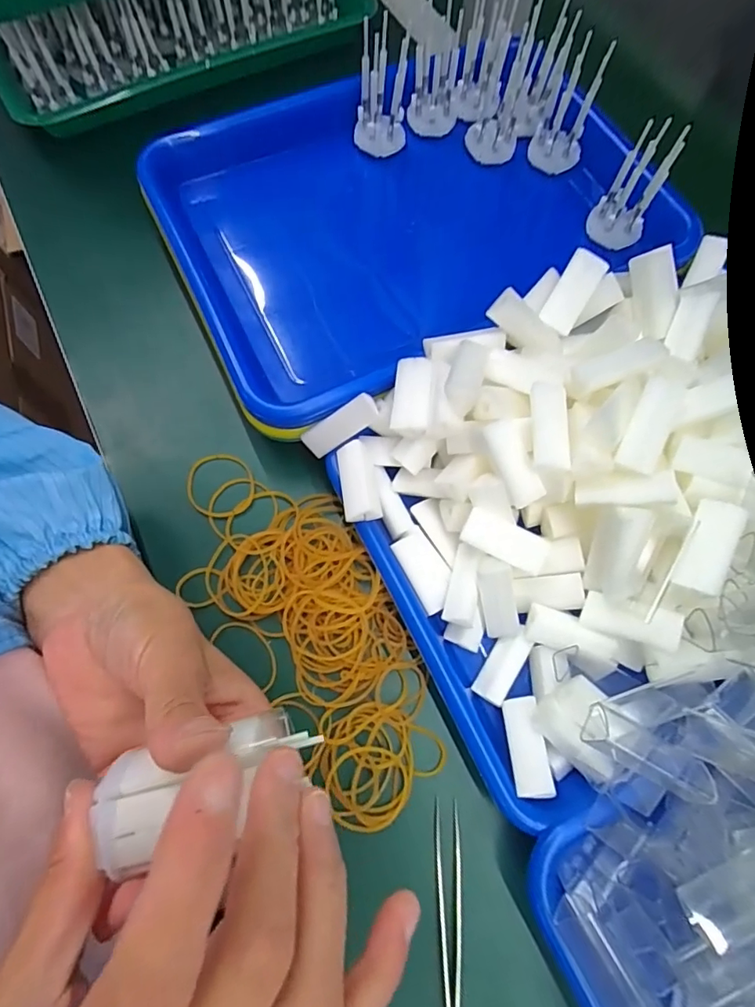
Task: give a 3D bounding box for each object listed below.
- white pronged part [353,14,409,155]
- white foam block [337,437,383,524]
[{"bbox_3d":[0.003,-0.296,0.357,0.036,0.070,0.031,3,70,-1],"label":"white pronged part"},{"bbox_3d":[-0.010,-0.011,0.292,0.021,0.022,0.046,-7,70,-4],"label":"white foam block"}]

